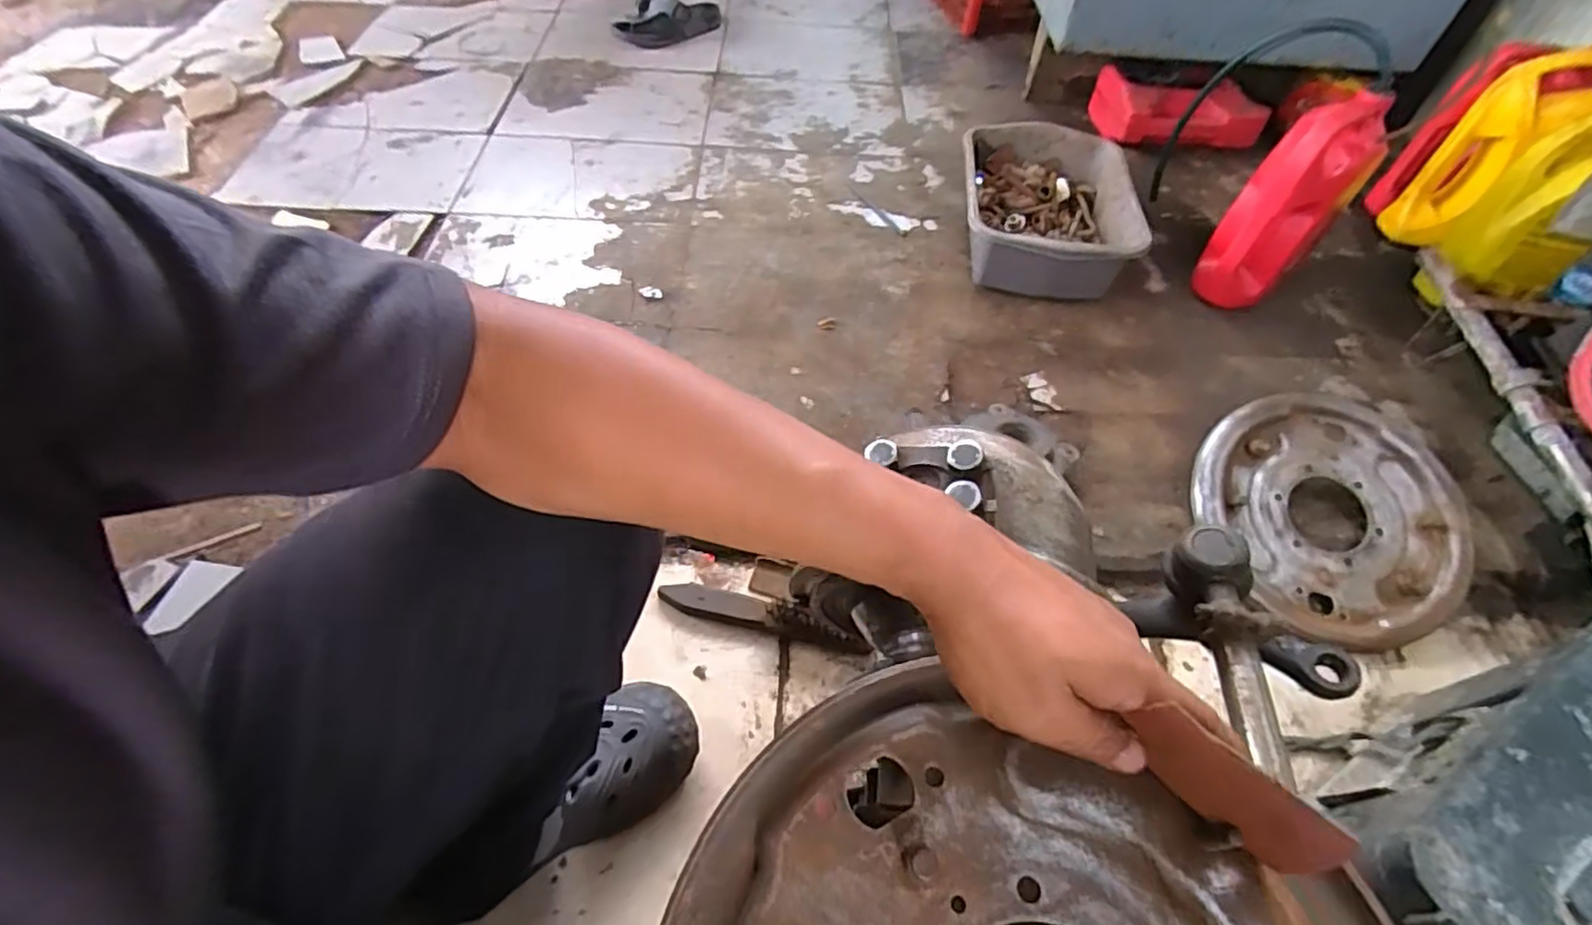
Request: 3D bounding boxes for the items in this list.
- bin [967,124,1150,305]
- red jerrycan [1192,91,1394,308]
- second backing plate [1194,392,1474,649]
[{"bbox_3d":[0.391,-0.398,1.084,0.263,0.127,0.295,9,55,5],"label":"bin"},{"bbox_3d":[0.712,-0.365,0.988,0.121,0.304,0.128,36,60,22],"label":"red jerrycan"},{"bbox_3d":[0.651,0.056,0.800,0.312,0.043,0.290,-2,73,6],"label":"second backing plate"}]

